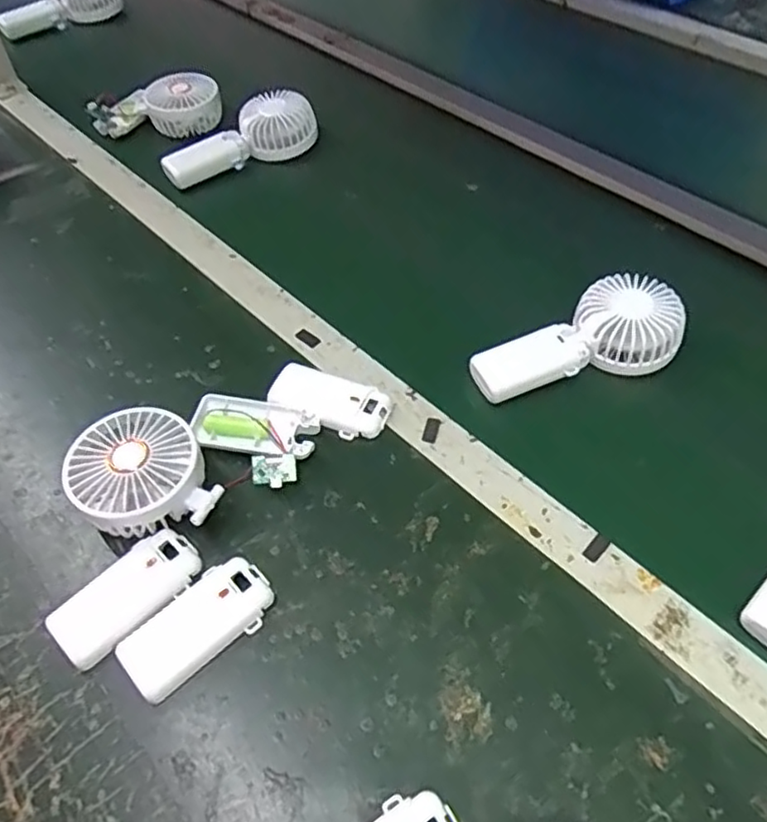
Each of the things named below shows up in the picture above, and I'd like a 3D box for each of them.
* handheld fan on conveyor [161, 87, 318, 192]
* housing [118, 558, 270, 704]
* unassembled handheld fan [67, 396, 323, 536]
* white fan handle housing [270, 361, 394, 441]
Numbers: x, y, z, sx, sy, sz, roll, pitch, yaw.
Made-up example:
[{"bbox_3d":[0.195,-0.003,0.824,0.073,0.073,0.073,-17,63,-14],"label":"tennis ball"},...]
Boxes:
[{"bbox_3d":[-0.163,-0.305,0.754,0.178,0.041,0.073,-29,55,-7],"label":"handheld fan on conveyor"},{"bbox_3d":[-0.115,0.132,0.410,0.093,0.014,0.046,-34,57,-25],"label":"housing"},{"bbox_3d":[-0.129,0.030,0.461,0.166,0.044,0.096,-26,55,-20],"label":"unassembled handheld fan"},{"bbox_3d":[-0.041,-0.006,0.505,0.089,0.019,0.039,20,53,16],"label":"white fan handle housing"}]

